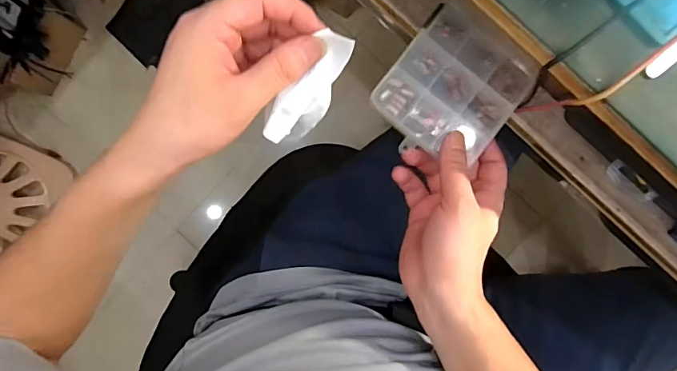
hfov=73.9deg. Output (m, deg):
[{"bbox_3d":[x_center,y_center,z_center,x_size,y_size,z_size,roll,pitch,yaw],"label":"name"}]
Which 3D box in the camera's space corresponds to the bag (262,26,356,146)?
[{"bbox_3d":[-0.017,-0.060,0.285,0.028,0.023,0.080,36,117,-5],"label":"bag"}]

